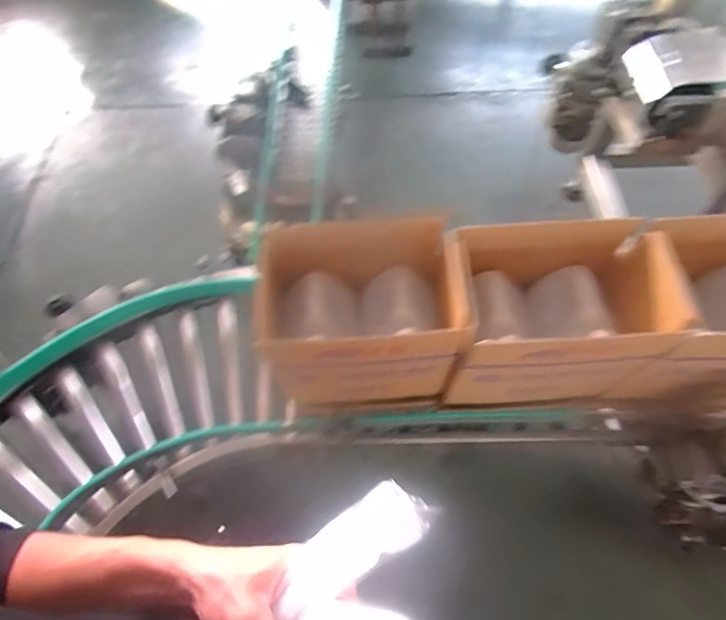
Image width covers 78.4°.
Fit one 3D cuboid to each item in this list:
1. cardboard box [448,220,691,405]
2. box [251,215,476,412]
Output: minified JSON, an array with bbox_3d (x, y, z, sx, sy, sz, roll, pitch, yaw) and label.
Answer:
[{"bbox_3d":[0.382,0.025,0.949,0.392,0.365,0.250,-3,62,0],"label":"cardboard box"},{"bbox_3d":[0.005,0.013,0.944,0.355,0.341,0.264,-6,62,-2],"label":"box"}]

